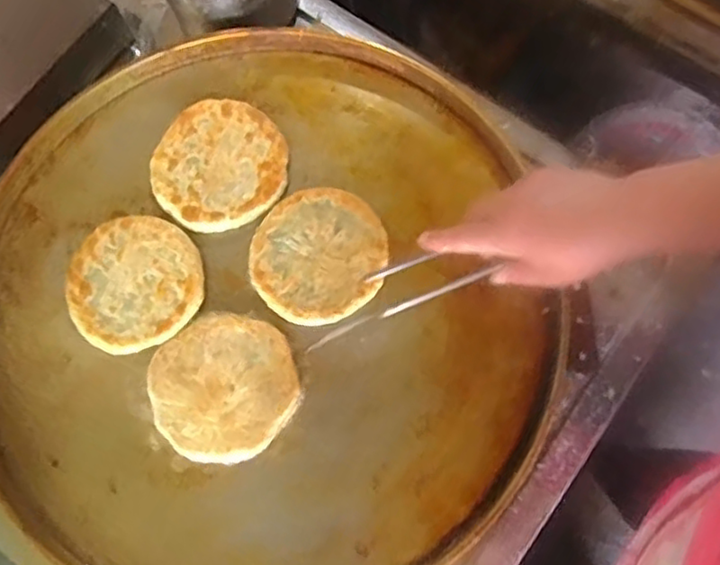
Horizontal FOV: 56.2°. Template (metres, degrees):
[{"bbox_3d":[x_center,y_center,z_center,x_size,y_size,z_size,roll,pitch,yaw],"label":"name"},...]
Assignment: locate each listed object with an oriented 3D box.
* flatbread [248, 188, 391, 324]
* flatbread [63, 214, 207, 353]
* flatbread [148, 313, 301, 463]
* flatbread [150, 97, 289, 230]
[{"bbox_3d":[-0.036,-0.024,0.604,0.123,0.008,0.116,0,75,2],"label":"flatbread"},{"bbox_3d":[-0.202,-0.001,0.601,0.118,0.008,0.119,0,75,2],"label":"flatbread"},{"bbox_3d":[-0.117,0.088,0.580,0.122,0.011,0.121,0,75,2],"label":"flatbread"},{"bbox_3d":[-0.131,-0.111,0.623,0.121,0.007,0.121,0,75,2],"label":"flatbread"}]

